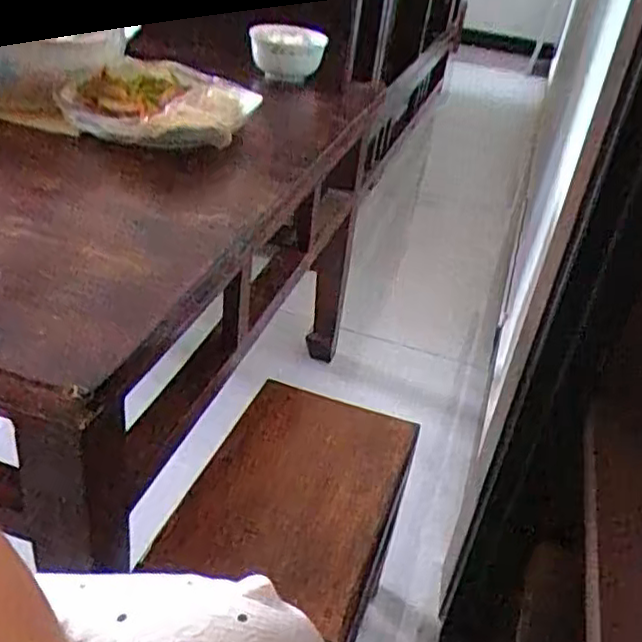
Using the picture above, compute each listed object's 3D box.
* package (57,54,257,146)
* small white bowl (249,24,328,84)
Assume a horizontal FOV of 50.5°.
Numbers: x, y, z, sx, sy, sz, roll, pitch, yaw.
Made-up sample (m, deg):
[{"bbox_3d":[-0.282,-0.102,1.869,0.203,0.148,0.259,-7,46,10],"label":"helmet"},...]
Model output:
[{"bbox_3d":[-0.172,-0.244,0.764,0.181,0.042,0.196,8,32,2],"label":"package"},{"bbox_3d":[-0.052,-0.420,1.075,0.117,0.066,0.137,3,32,-6],"label":"small white bowl"}]

